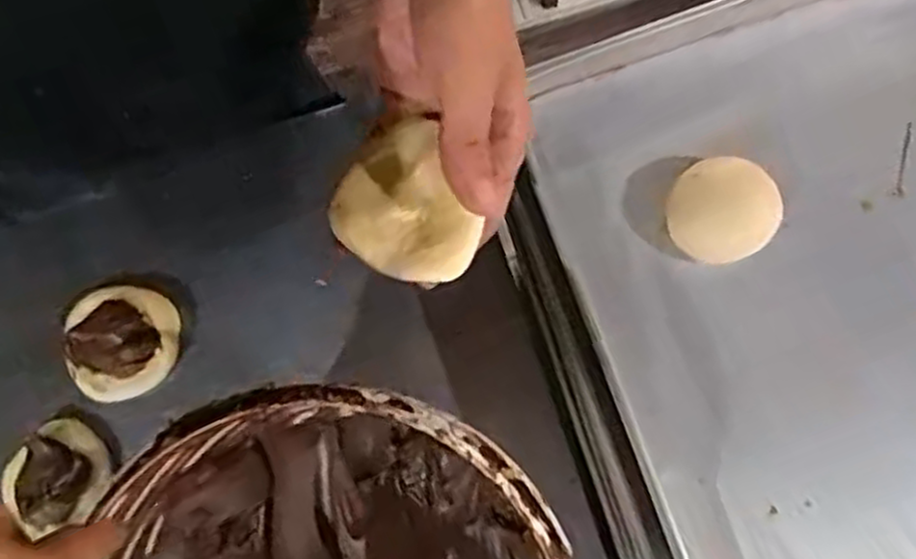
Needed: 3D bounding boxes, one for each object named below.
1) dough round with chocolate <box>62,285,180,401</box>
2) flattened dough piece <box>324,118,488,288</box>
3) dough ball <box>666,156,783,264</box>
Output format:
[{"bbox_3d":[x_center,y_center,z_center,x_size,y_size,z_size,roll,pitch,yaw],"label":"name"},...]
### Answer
[{"bbox_3d":[-0.215,0.039,0.480,0.070,0.019,0.069,-1,78,3],"label":"dough round with chocolate"},{"bbox_3d":[-0.020,-0.033,0.339,0.069,0.013,0.064,0,78,1],"label":"flattened dough piece"},{"bbox_3d":[0.140,-0.037,0.403,0.050,0.029,0.054,-1,78,3],"label":"dough ball"}]

